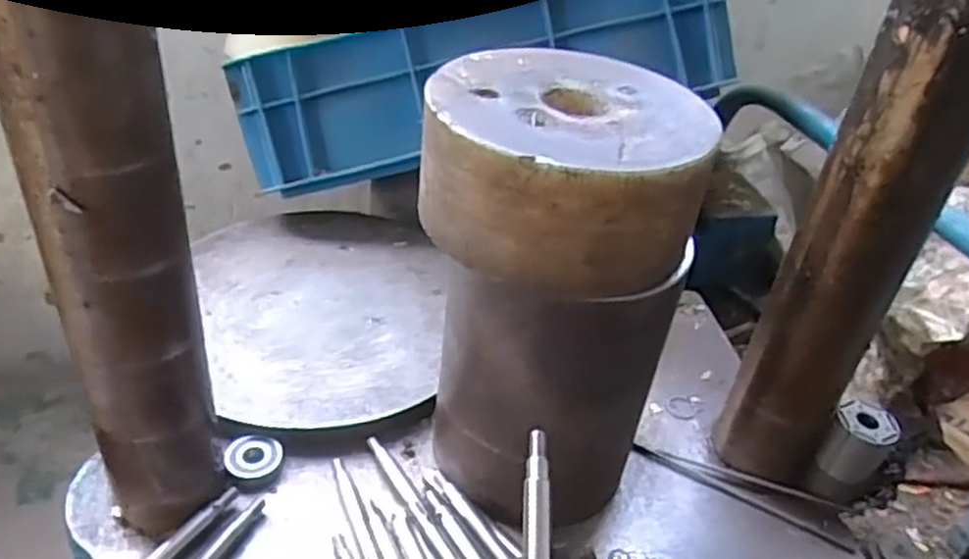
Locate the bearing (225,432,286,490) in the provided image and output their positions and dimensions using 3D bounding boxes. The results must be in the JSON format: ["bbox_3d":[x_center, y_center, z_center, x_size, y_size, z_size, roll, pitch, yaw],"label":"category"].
[{"bbox_3d":[-0.147,0.117,0.484,0.035,0.017,0.032,5,36,-3],"label":"bearing"}]

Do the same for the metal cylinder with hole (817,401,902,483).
[{"bbox_3d":[0.241,0.115,0.497,0.034,0.066,0.030,32,43,31],"label":"metal cylinder with hole"}]

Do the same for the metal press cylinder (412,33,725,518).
[{"bbox_3d":[0.035,0.014,0.447,0.143,0.249,0.135,14,36,9],"label":"metal press cylinder"}]

